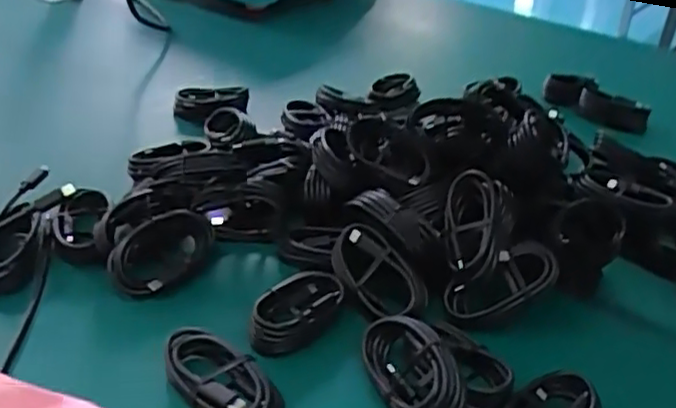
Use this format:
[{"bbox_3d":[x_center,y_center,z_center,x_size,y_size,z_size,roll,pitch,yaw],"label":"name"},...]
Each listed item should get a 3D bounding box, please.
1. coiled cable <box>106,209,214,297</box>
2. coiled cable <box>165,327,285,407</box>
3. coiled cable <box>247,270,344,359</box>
[{"bbox_3d":[-0.117,0.030,0.471,0.073,0.027,0.046,-15,36,-26],"label":"coiled cable"},{"bbox_3d":[-0.064,0.097,0.386,0.074,0.021,0.040,26,39,34],"label":"coiled cable"},{"bbox_3d":[-0.027,0.065,0.439,0.037,0.016,0.073,23,38,30],"label":"coiled cable"}]

